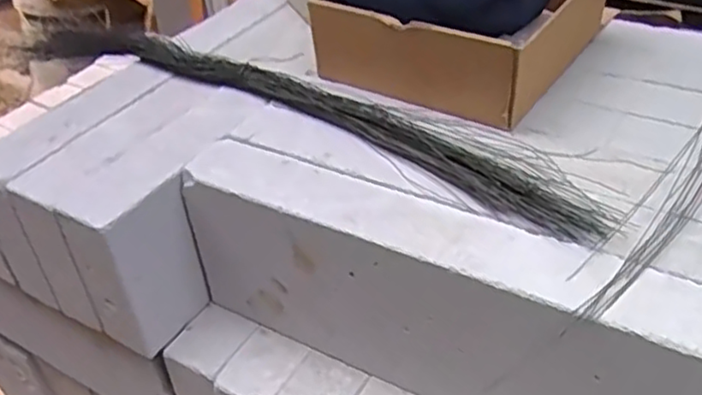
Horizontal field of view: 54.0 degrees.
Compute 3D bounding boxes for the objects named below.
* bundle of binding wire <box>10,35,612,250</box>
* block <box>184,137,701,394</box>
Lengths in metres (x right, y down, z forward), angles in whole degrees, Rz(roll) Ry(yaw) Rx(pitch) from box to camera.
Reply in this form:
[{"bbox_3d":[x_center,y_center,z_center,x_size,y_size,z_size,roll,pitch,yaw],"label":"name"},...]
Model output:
[{"bbox_3d":[-0.064,-0.099,0.759,0.711,0.037,0.084,22,44,28],"label":"bundle of binding wire"},{"bbox_3d":[0.102,0.108,0.652,0.592,0.188,0.093,19,43,26],"label":"block"}]

